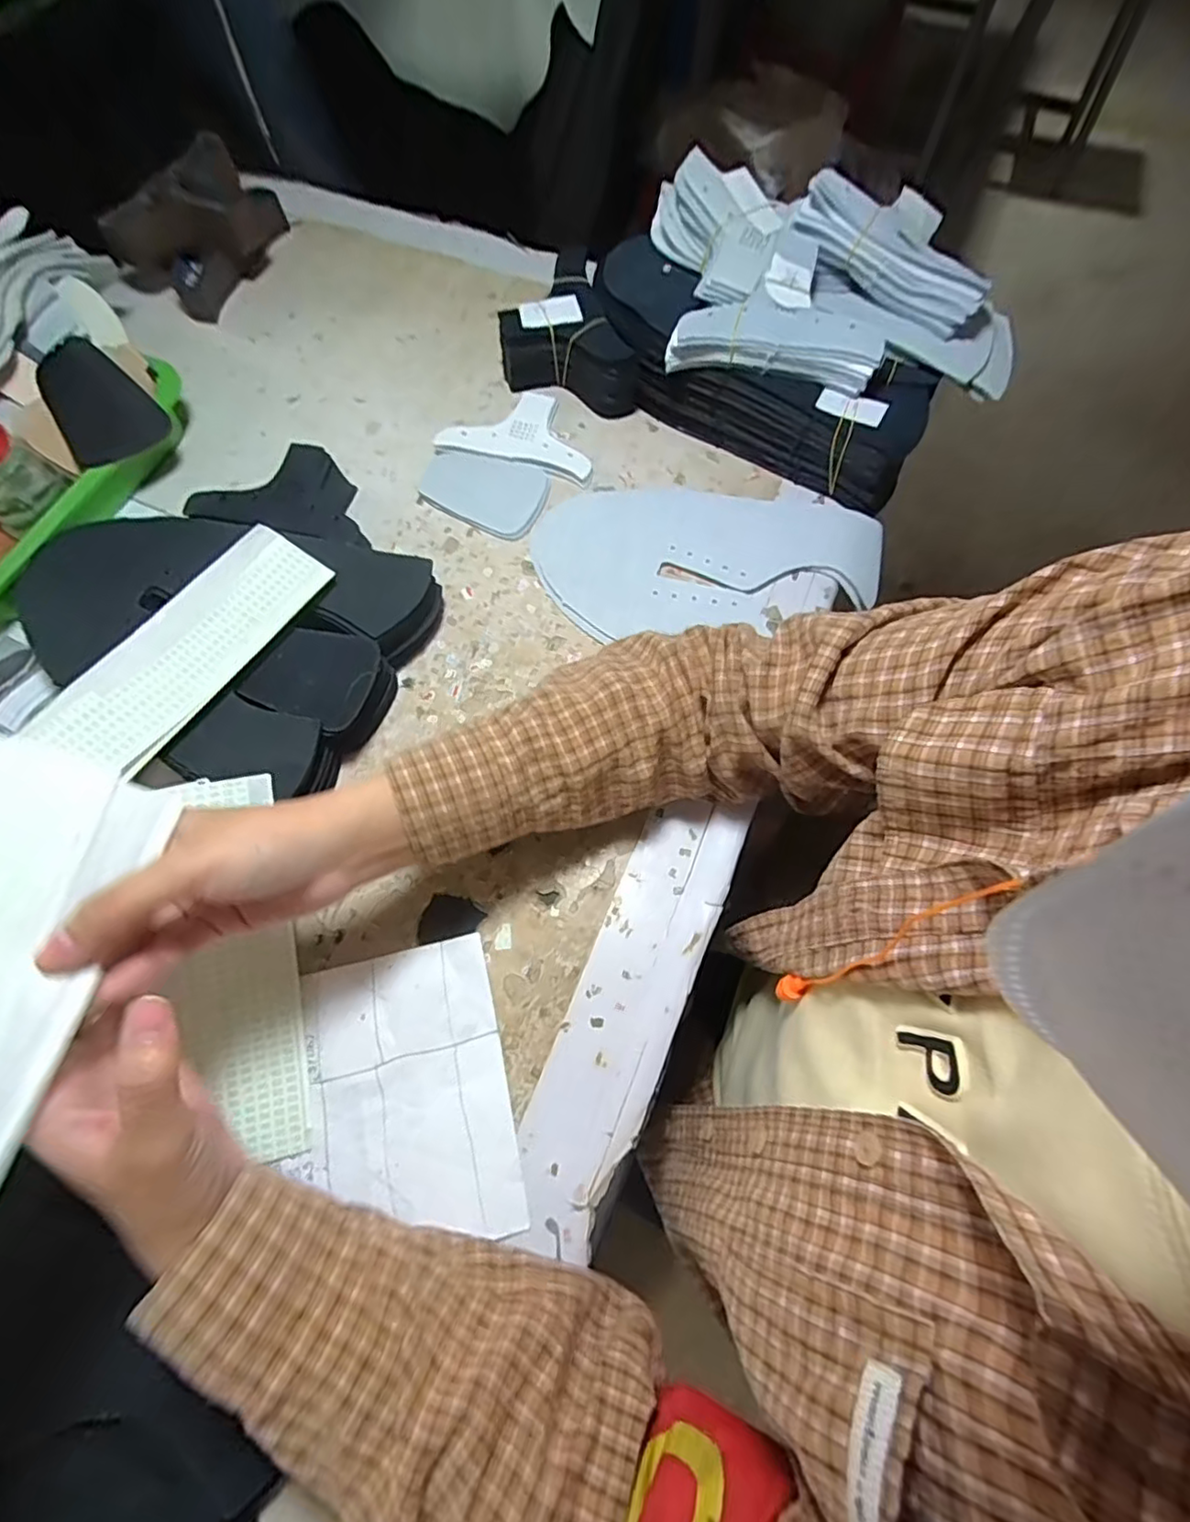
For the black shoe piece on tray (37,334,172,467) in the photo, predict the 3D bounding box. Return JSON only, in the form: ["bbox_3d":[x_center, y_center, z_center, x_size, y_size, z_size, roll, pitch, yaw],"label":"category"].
[{"bbox_3d":[-0.376,-0.268,0.467,0.068,0.007,0.099,-43,90,-3],"label":"black shoe piece on tray"}]

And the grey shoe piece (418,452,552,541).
[{"bbox_3d":[-0.089,-0.211,0.487,0.096,0.007,0.065,15,68,5],"label":"grey shoe piece"}]

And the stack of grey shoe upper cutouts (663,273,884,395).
[{"bbox_3d":[0.128,-0.300,0.443,0.144,0.029,0.057,8,69,4],"label":"stack of grey shoe upper cutouts"}]

